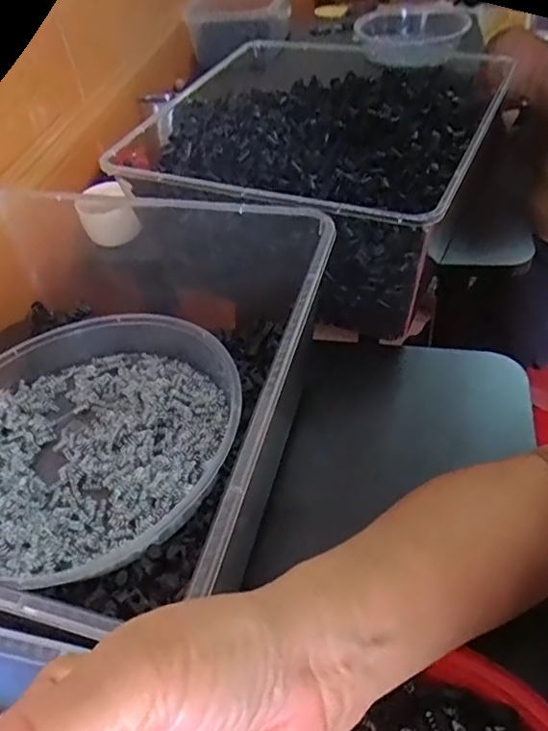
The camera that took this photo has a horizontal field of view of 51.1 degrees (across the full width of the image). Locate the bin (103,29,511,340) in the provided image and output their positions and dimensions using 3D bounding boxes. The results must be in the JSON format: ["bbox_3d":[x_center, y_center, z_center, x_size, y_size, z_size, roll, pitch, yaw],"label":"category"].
[{"bbox_3d":[0.051,-0.178,0.562,0.286,0.155,0.293,18,52,23],"label":"bin"}]

